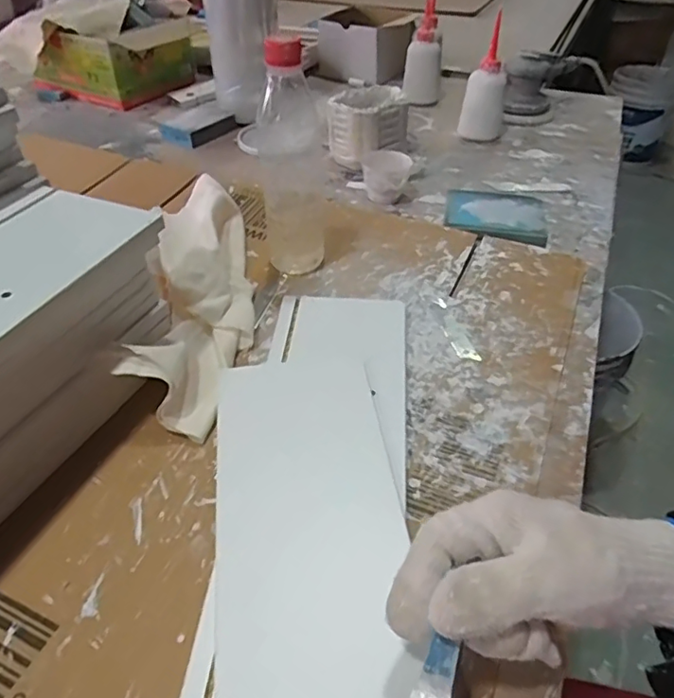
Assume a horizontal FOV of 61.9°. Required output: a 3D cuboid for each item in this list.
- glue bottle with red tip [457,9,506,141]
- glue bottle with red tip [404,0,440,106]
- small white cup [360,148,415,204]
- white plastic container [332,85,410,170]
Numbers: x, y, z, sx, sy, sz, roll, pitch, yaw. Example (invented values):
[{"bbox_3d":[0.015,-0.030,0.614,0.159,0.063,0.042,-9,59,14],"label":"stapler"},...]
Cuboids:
[{"bbox_3d":[0.227,-0.391,0.840,0.066,0.144,0.059,11,43,11],"label":"glue bottle with red tip"},{"bbox_3d":[0.153,-0.507,0.958,0.064,0.150,0.069,6,42,6],"label":"glue bottle with red tip"},{"bbox_3d":[0.063,-0.226,0.723,0.063,0.042,0.062,8,44,4],"label":"small white cup"},{"bbox_3d":[0.044,-0.315,0.793,0.092,0.079,0.115,29,50,28],"label":"white plastic container"}]

